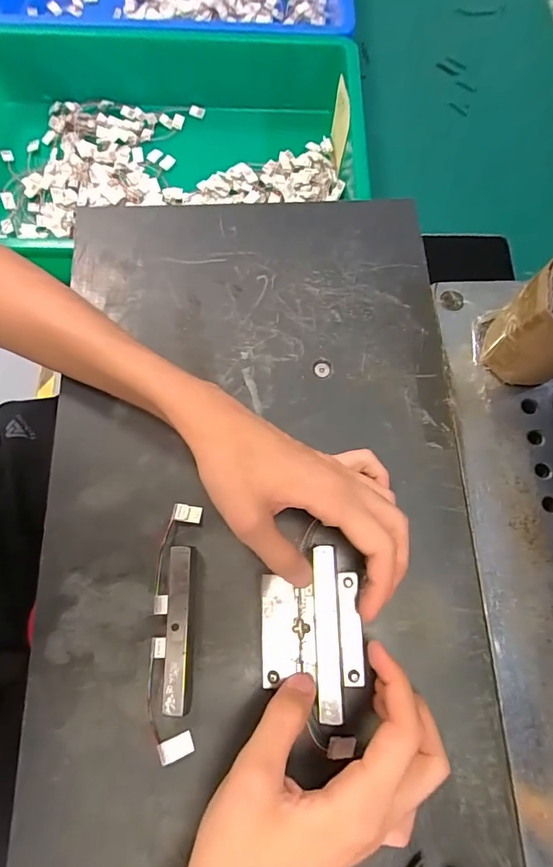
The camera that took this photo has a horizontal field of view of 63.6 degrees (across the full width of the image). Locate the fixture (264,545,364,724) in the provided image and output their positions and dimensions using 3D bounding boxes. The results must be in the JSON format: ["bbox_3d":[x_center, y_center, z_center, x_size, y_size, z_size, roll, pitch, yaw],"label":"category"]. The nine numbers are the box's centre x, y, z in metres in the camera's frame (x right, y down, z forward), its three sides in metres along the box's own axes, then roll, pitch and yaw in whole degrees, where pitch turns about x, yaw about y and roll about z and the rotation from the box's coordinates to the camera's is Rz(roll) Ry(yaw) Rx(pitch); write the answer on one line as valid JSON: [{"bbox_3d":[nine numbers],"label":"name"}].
[{"bbox_3d":[0.021,0.118,0.267,0.059,0.010,0.091,-2,73,0],"label":"fixture"}]

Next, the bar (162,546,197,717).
[{"bbox_3d":[-0.061,0.122,0.284,0.015,0.019,0.095,-1,73,0],"label":"bar"}]

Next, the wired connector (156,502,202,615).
[{"bbox_3d":[-0.071,0.083,0.302,0.020,0.009,0.072,14,73,5],"label":"wired connector"}]

